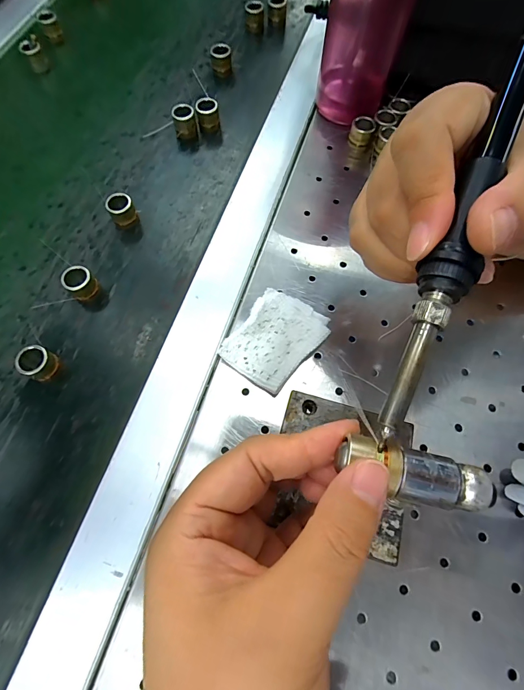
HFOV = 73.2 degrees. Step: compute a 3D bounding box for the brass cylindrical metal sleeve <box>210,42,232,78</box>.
[{"bbox_3d":[-0.040,-0.278,0.344,0.019,0.024,0.015,-9,69,-6],"label":"brass cylindrical metal sleeve"}]

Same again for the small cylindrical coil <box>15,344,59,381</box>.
[{"bbox_3d":[-0.145,0.012,0.230,0.016,0.021,0.020,31,71,9],"label":"small cylindrical coil"}]

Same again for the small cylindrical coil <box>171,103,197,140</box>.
[{"bbox_3d":[-0.068,-0.197,0.312,0.019,0.020,0.020,-9,69,-6],"label":"small cylindrical coil"}]

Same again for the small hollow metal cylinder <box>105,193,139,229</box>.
[{"bbox_3d":[-0.108,-0.103,0.275,0.019,0.021,0.019,1,69,-2],"label":"small hollow metal cylinder"}]

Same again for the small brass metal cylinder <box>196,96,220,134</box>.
[{"bbox_3d":[-0.048,-0.205,0.316,0.018,0.024,0.022,-11,70,-7],"label":"small brass metal cylinder"}]

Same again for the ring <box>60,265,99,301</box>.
[{"bbox_3d":[-0.128,-0.043,0.252,0.019,0.021,0.020,1,69,-2],"label":"ring"}]

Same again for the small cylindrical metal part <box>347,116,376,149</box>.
[{"bbox_3d":[0.085,-0.180,0.302,0.019,0.021,0.018,1,69,-2],"label":"small cylindrical metal part"}]

